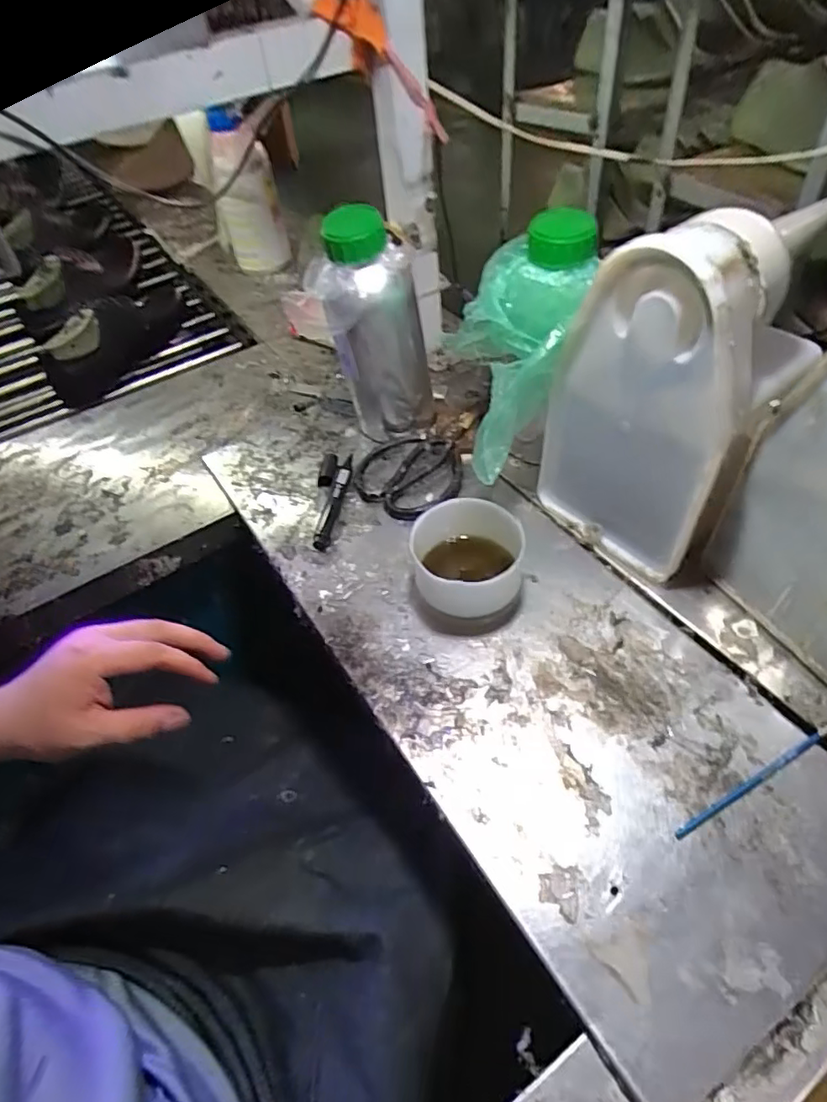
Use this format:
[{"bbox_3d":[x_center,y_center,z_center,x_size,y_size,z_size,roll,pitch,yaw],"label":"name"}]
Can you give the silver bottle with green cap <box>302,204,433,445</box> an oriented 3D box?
[{"bbox_3d":[-0.037,-0.211,0.600,0.100,0.217,0.075,-12,51,-4],"label":"silver bottle with green cap"}]

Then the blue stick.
[{"bbox_3d":[0.225,0.154,0.402,0.129,0.004,0.006,-26,53,-15],"label":"blue stick"}]

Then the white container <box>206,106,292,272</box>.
[{"bbox_3d":[-0.264,-0.563,0.957,0.092,0.217,0.082,-14,51,-6],"label":"white container"}]

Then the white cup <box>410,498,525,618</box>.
[{"bbox_3d":[0.045,0.012,0.506,0.084,0.064,0.092,-3,51,3],"label":"white cup"}]

